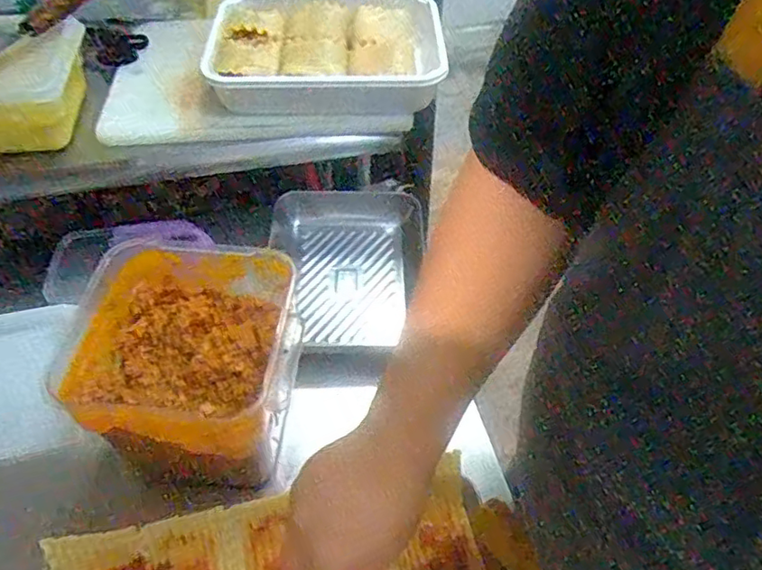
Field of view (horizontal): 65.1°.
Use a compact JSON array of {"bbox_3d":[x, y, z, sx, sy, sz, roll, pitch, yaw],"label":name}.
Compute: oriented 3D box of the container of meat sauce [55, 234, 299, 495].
[{"bbox_3d":[-0.176,0.070,0.556,0.192,0.121,0.177,8,51,8],"label":"container of meat sauce"}]

